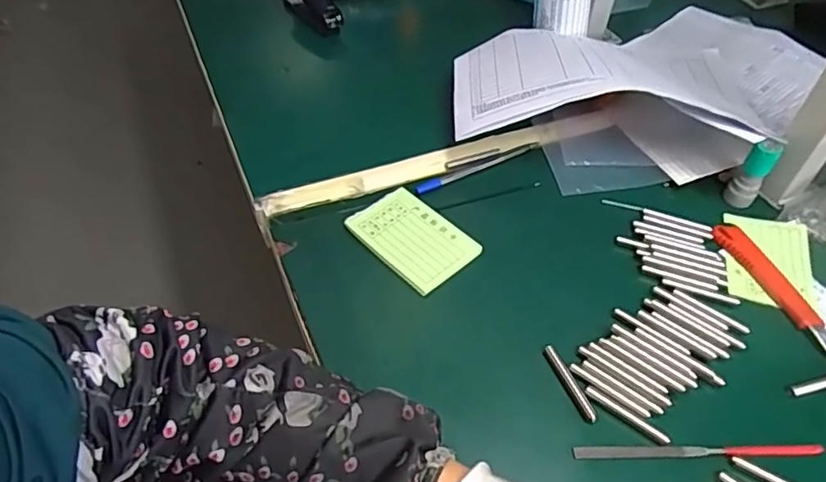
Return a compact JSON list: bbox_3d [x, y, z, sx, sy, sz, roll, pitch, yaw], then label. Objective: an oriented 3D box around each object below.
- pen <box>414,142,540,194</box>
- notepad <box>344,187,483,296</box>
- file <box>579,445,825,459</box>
[{"bbox_3d":[0.061,-0.069,0.545,0.138,0.005,0.012,-23,55,-24],"label":"pen"},{"bbox_3d":[-0.001,-0.002,0.481,0.068,0.010,0.097,-32,59,-29],"label":"notepad"},{"bbox_3d":[0.181,0.133,0.371,0.156,0.009,0.008,2,48,-4],"label":"file"}]

